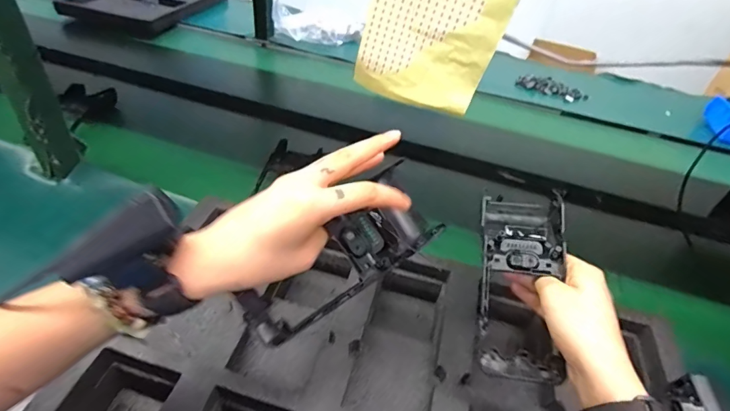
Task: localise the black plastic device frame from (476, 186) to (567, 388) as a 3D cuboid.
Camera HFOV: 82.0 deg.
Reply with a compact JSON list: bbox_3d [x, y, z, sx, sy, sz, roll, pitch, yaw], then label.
[{"bbox_3d":[0.146,0.067,0.398,0.076,0.055,0.181,13,61,6],"label":"black plastic device frame"}]

